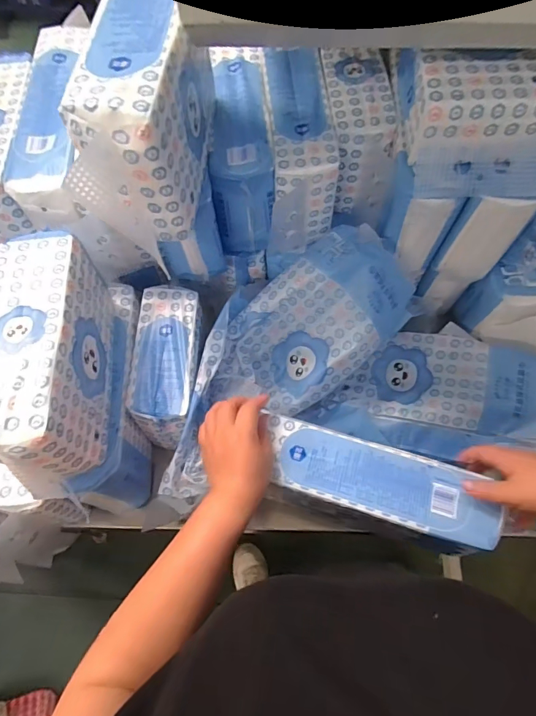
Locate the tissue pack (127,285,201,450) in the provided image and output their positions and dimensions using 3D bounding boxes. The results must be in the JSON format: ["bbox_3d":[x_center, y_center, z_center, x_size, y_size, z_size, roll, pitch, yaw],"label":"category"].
[{"bbox_3d":[-0.150,0.020,0.666,0.091,0.136,0.228,-1,66,1],"label":"tissue pack"}]

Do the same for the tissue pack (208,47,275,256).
[{"bbox_3d":[-0.036,-0.315,0.646,0.083,0.163,0.248,-3,66,1],"label":"tissue pack"}]

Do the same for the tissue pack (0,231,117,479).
[{"bbox_3d":[-0.261,0.001,0.512,0.083,0.166,0.275,-6,66,-1],"label":"tissue pack"}]

